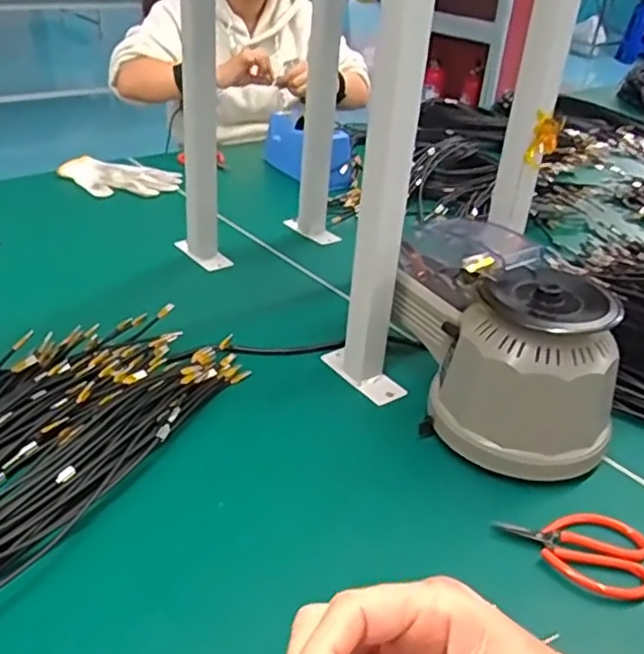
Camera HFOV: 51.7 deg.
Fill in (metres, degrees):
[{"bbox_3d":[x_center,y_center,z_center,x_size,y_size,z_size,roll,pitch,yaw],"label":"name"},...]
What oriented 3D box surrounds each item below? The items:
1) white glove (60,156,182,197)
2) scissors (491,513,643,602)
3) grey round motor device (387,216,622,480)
[{"bbox_3d":[-0.350,-0.254,1.126,0.215,0.014,0.135,15,34,18],"label":"white glove"},{"bbox_3d":[0.197,0.166,0.514,0.110,0.011,0.072,21,35,25],"label":"scissors"},{"bbox_3d":[0.161,0.010,0.627,0.154,0.157,0.243,-2,32,-10],"label":"grey round motor device"}]

